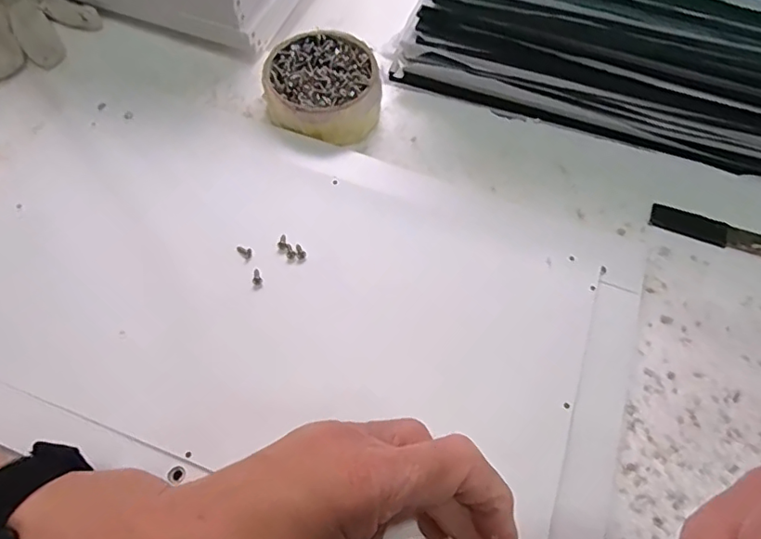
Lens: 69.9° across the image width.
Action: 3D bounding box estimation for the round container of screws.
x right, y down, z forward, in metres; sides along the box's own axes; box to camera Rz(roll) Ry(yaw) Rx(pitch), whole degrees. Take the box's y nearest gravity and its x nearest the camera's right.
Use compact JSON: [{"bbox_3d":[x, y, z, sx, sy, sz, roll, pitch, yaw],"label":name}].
[{"bbox_3d":[-0.043,-0.134,0.410,0.083,0.039,0.082,-10,61,-7],"label":"round container of screws"}]

